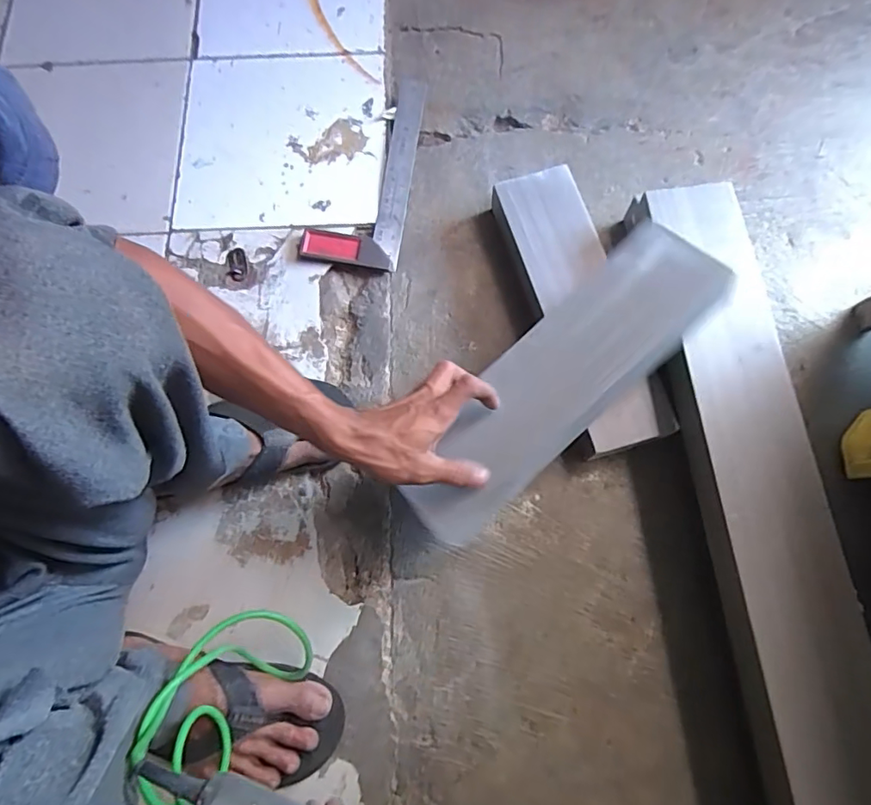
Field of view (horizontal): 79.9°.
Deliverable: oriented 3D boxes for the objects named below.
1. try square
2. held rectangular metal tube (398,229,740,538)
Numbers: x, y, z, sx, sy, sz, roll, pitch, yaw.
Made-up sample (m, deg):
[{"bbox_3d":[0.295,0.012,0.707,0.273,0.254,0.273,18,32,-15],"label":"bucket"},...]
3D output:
[{"bbox_3d":[-0.092,-0.332,0.726,0.125,0.020,0.311,9,75,4],"label":"try square"},{"bbox_3d":[0.119,-0.017,0.514,0.113,0.046,0.364,43,88,12],"label":"held rectangular metal tube"}]

